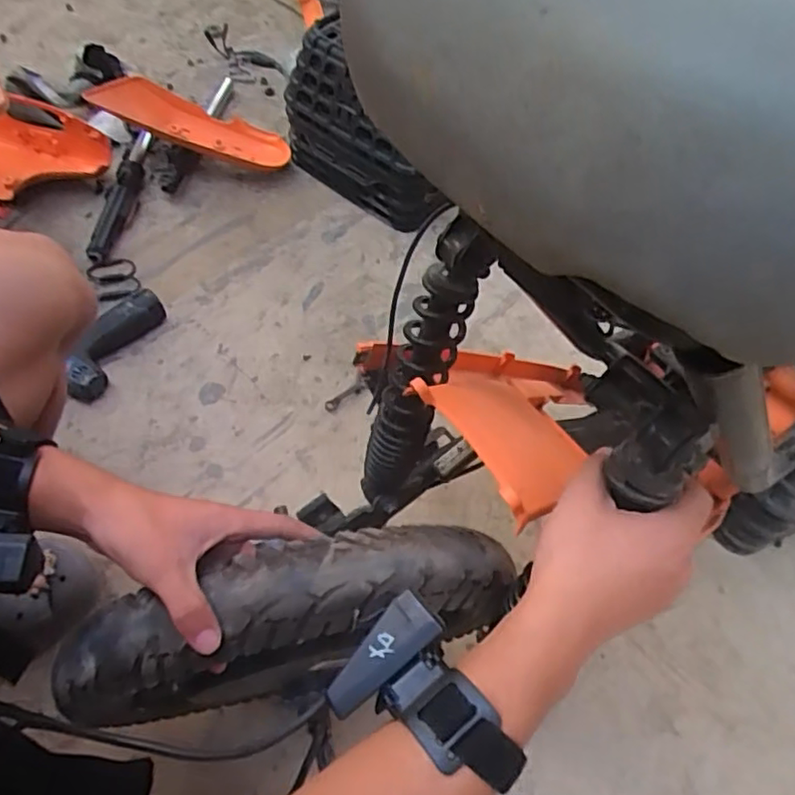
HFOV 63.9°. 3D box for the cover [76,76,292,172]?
[{"bbox_3d":[-0.354,-0.474,1.112,0.330,0.066,0.089,15,56,-18],"label":"cover"}]

